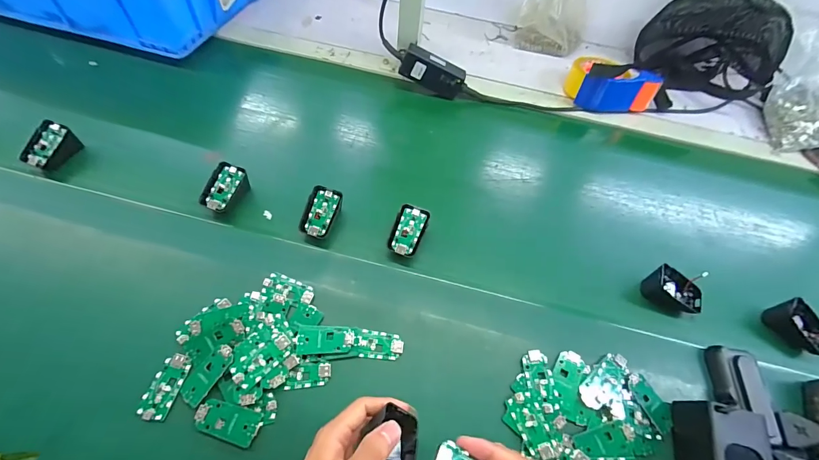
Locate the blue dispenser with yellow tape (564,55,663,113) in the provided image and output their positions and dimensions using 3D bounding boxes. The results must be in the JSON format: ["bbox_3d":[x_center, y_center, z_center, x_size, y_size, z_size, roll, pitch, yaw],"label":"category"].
[{"bbox_3d":[0.382,-0.273,0.681,0.151,0.068,0.072,6,58,-2],"label":"blue dispenser with yellow tape"}]

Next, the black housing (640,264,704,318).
[{"bbox_3d":[0.353,0.083,0.482,0.066,0.035,0.043,32,60,13],"label":"black housing"}]

